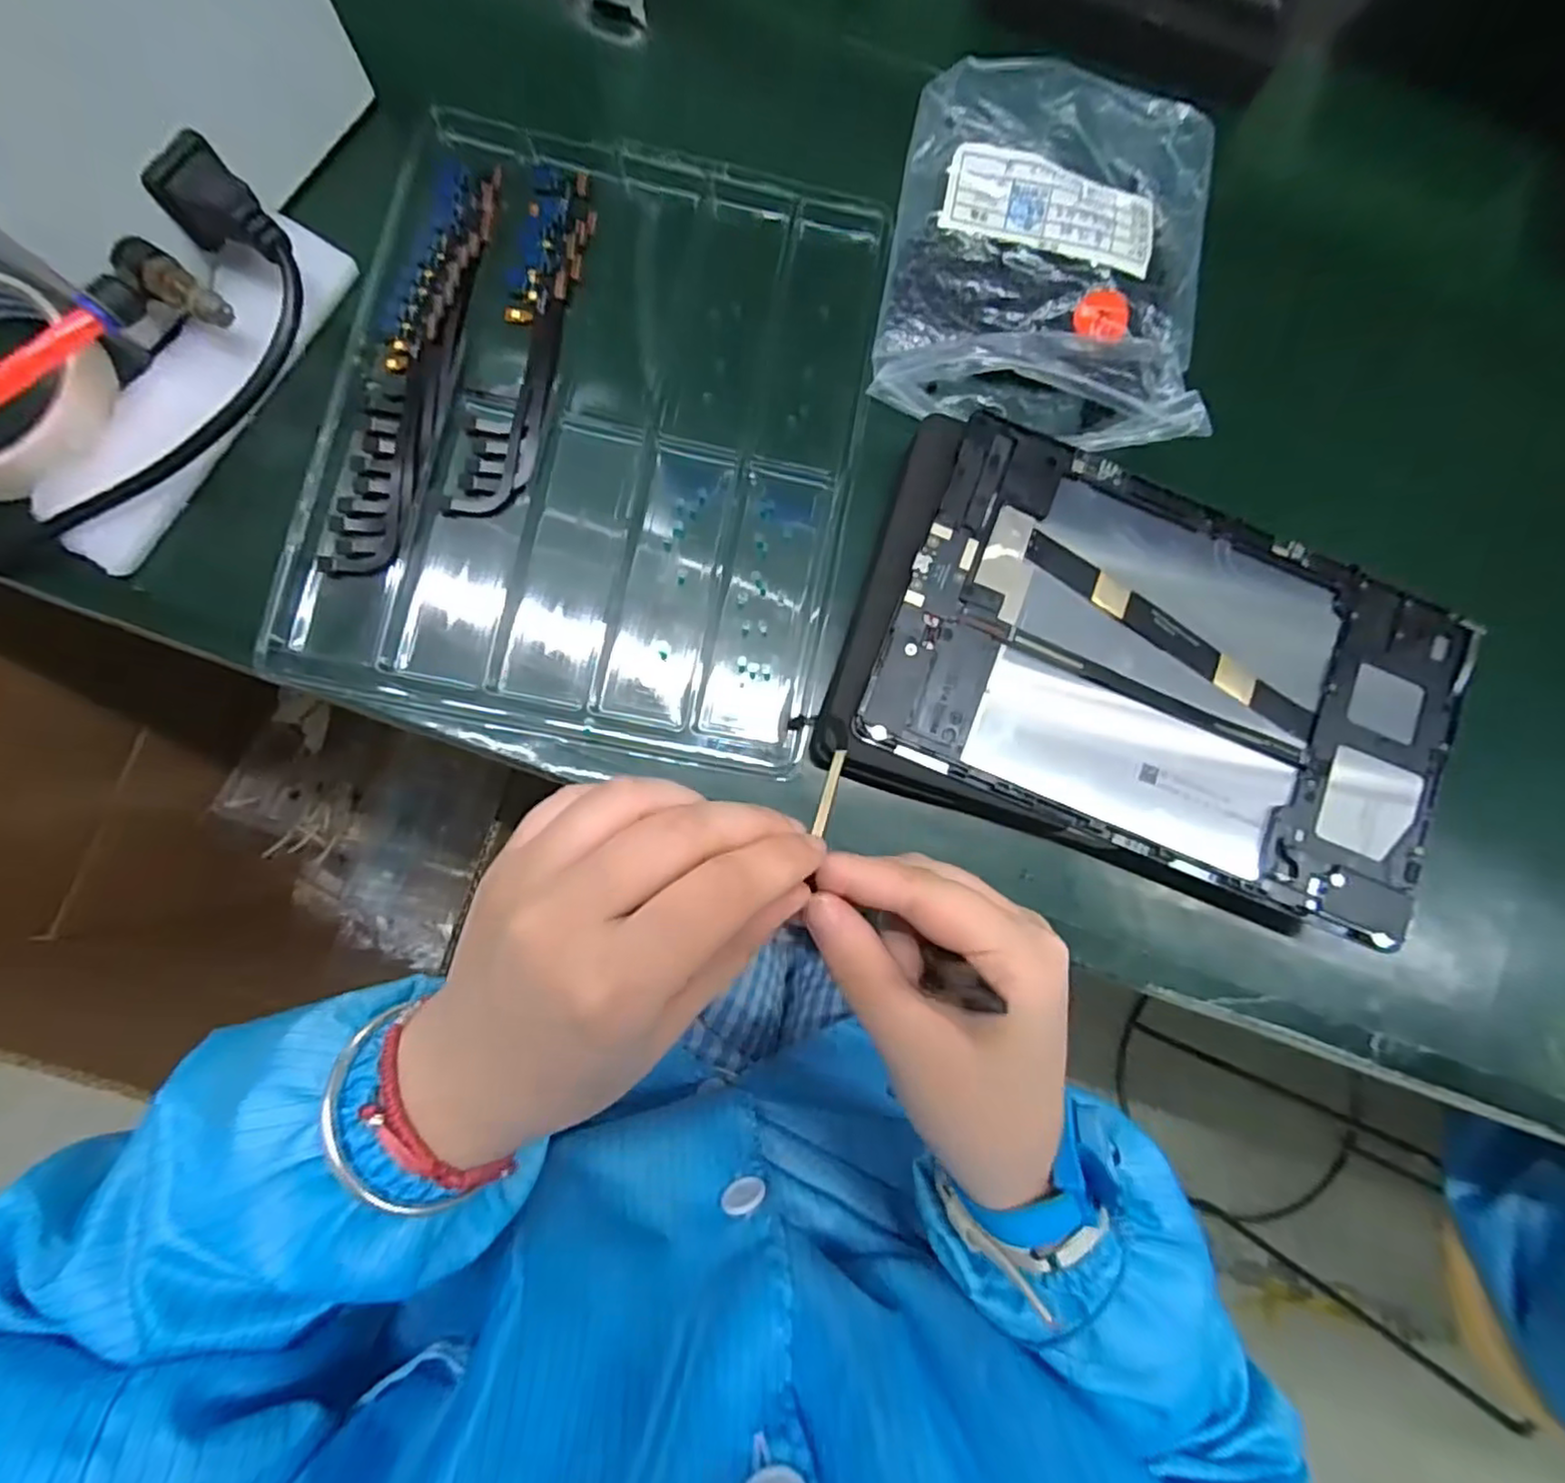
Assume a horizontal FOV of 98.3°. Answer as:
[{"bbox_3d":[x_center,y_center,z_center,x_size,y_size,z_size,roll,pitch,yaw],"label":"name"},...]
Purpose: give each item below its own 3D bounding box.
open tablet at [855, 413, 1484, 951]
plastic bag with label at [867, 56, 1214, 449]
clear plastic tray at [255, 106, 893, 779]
[{"bbox_3d":[0.162,-0.028,0.278,0.233,0.008,0.146,22,82,-2],"label":"open tablet"},{"bbox_3d":[0.119,-0.214,0.305,0.147,0.036,0.176,11,82,-5],"label":"plastic bag with label"},{"bbox_3d":[-0.077,-0.132,0.290,0.216,0.013,0.259,12,82,-5],"label":"clear plastic tray"}]

